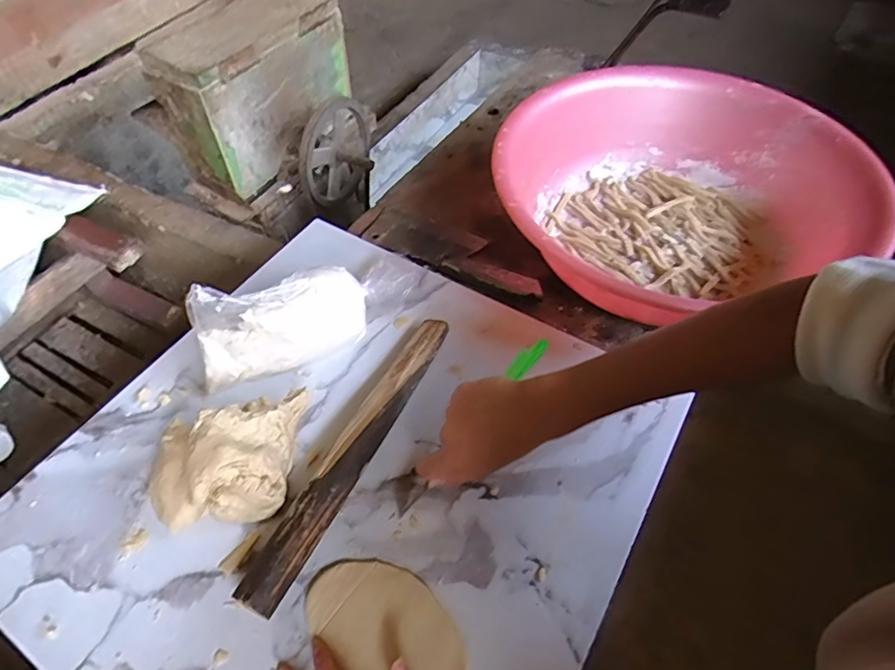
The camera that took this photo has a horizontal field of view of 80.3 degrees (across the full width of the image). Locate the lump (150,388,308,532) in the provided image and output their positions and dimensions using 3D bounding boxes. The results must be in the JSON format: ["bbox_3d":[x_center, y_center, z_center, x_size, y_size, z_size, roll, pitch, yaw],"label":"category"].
[{"bbox_3d":[-0.195,0.106,0.464,0.132,0.067,0.109,-3,55,-1],"label":"lump"}]

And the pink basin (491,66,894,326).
[{"bbox_3d":[0.247,-0.169,0.631,0.406,0.119,0.339,-20,55,-16],"label":"pink basin"}]

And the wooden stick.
[{"bbox_3d":[-0.081,0.099,0.485,0.038,0.034,0.300,23,55,15],"label":"wooden stick"}]

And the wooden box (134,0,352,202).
[{"bbox_3d":[-0.340,-0.452,0.971,0.136,0.229,0.339,25,55,17],"label":"wooden box"}]

